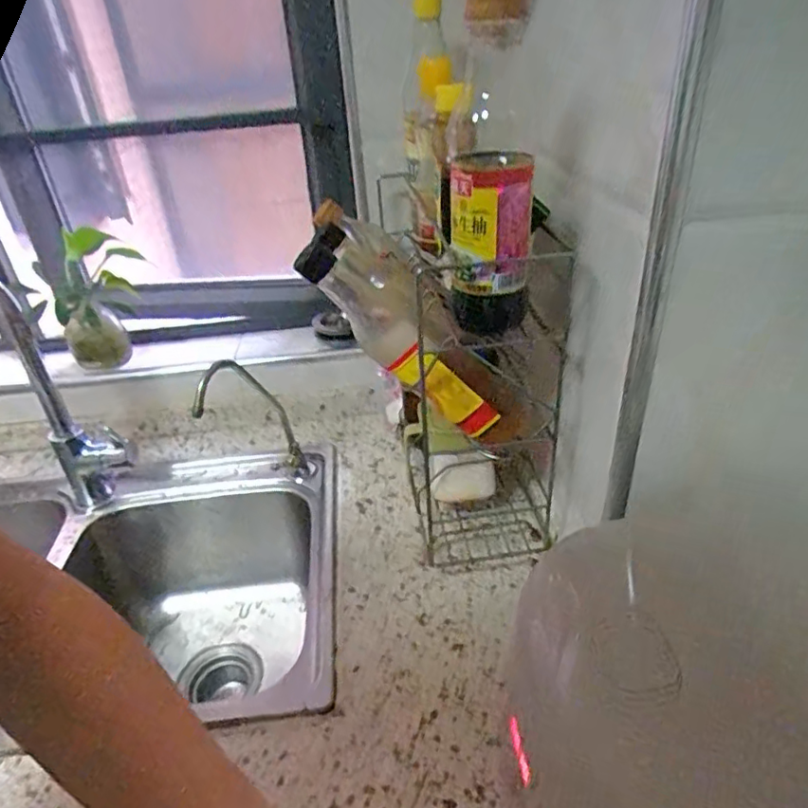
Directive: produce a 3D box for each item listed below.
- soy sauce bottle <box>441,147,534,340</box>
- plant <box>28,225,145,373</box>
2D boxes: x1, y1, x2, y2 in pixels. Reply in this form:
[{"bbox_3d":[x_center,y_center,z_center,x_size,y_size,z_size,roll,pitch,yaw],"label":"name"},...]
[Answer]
[{"bbox_3d":[0.064,-0.124,0.452,0.061,0.127,0.054,0,33,6],"label":"soy sauce bottle"},{"bbox_3d":[-0.445,-0.159,0.848,0.131,0.186,0.109,10,35,20],"label":"plant"}]

